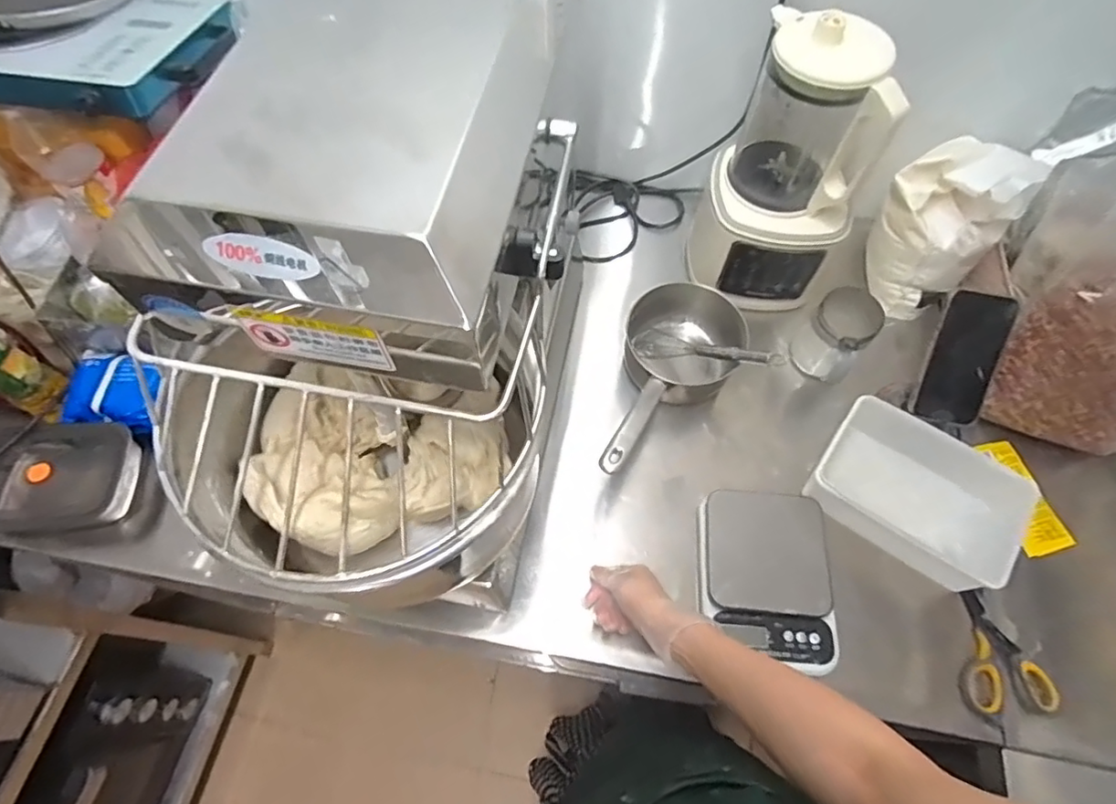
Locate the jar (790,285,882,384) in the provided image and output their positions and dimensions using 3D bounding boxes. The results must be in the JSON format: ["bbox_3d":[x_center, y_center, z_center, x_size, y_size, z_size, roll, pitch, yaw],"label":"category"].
[{"bbox_3d":[0.377,-0.089,0.783,0.082,0.098,0.102,38,69,17],"label":"jar"}]

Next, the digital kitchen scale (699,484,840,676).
[{"bbox_3d":[0.243,0.201,0.665,0.147,0.040,0.194,2,63,0],"label":"digital kitchen scale"}]

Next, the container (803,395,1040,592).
[{"bbox_3d":[0.429,0.108,0.688,0.211,0.080,0.137,34,68,16],"label":"container"}]

